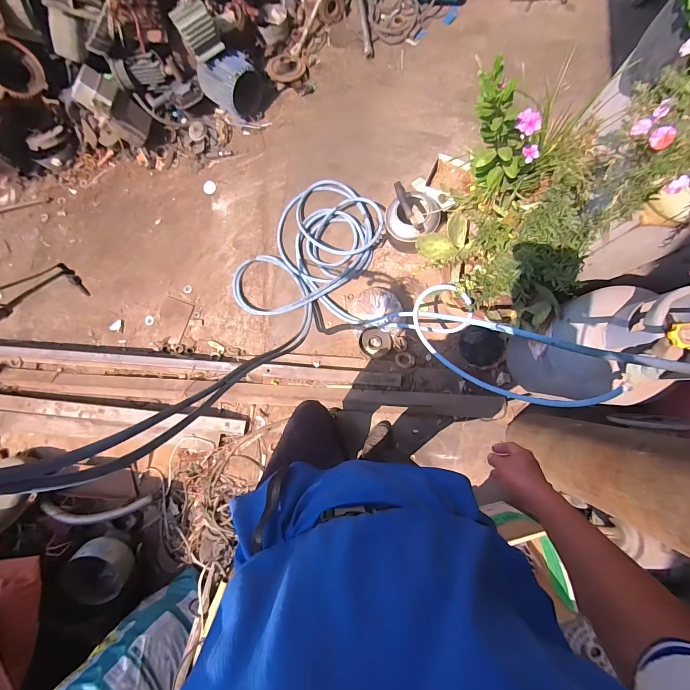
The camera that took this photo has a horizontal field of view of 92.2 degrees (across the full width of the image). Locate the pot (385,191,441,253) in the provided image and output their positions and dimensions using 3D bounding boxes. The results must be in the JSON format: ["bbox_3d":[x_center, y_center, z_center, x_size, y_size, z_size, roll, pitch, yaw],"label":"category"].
[{"bbox_3d":[0.261,-0.507,1.343,0.193,0.181,0.192,0,82,3],"label":"pot"}]

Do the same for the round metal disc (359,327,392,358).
[{"bbox_3d":[0.124,-0.010,1.351,0.125,0.031,0.117,1,83,3],"label":"round metal disc"}]

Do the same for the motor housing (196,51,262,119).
[{"bbox_3d":[-0.503,-1.163,1.466,0.207,0.185,0.195,32,88,7],"label":"motor housing"}]

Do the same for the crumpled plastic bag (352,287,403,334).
[{"bbox_3d":[0.148,-0.161,1.372,0.234,0.071,0.161,24,86,7],"label":"crumpled plastic bag"}]

